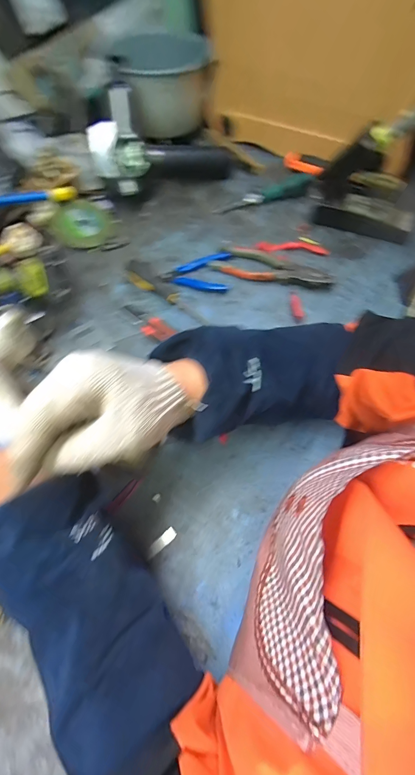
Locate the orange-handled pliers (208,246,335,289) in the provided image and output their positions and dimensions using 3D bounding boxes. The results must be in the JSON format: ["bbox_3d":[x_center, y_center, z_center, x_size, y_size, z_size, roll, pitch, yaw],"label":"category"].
[{"bbox_3d":[0.103,-0.194,0.548,0.191,0.018,0.055,14,66,11],"label":"orange-handled pliers"}]

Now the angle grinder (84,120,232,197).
[{"bbox_3d":[-0.075,-0.417,0.631,0.255,0.087,0.076,-13,62,-25],"label":"angle grinder"}]

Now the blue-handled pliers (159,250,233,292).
[{"bbox_3d":[-0.020,-0.188,0.560,0.109,0.007,0.079,1,64,4],"label":"blue-handled pliers"}]

